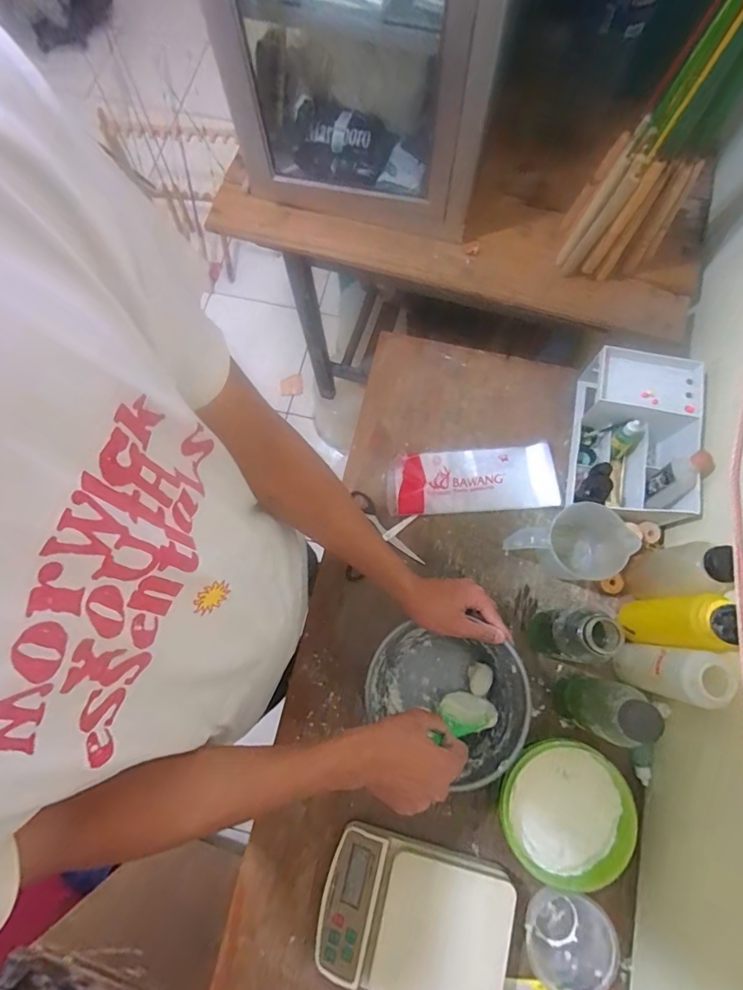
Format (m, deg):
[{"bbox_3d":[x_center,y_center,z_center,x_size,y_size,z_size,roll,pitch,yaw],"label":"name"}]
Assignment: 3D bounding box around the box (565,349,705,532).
[{"bbox_3d":[0.394,-0.081,0.724,0.159,0.106,0.233,12,75,4],"label":"box"}]

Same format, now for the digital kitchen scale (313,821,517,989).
[{"bbox_3d":[0.051,0.513,0.581,0.217,0.049,0.154,11,75,4],"label":"digital kitchen scale"}]

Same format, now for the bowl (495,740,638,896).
[{"bbox_3d":[0.239,0.393,0.606,0.149,0.060,0.154,0,75,1],"label":"bowl"}]

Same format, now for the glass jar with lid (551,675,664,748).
[{"bbox_3d":[0.270,0.254,0.575,0.056,0.174,0.059,0,75,1],"label":"glass jar with lid"}]

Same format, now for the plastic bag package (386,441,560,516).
[{"bbox_3d":[0.155,-0.025,0.741,0.259,0.027,0.097,-3,75,0],"label":"plastic bag package"}]

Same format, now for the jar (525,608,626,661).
[{"bbox_3d":[0.250,0.176,0.609,0.060,0.178,0.068,-6,75,-1],"label":"jar"}]

